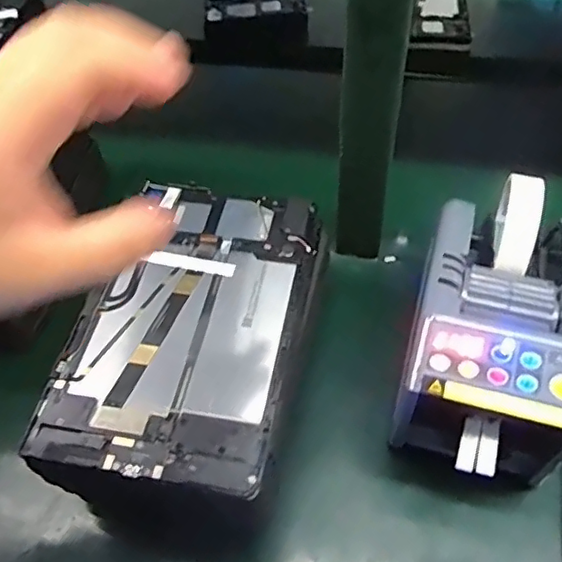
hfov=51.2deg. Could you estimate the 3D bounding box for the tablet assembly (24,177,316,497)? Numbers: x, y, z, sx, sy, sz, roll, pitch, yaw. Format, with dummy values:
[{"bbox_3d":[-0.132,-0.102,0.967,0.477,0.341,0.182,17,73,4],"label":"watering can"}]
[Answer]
[{"bbox_3d":[-0.062,0.023,0.411,0.147,0.011,0.232,8,53,10],"label":"tablet assembly"}]

